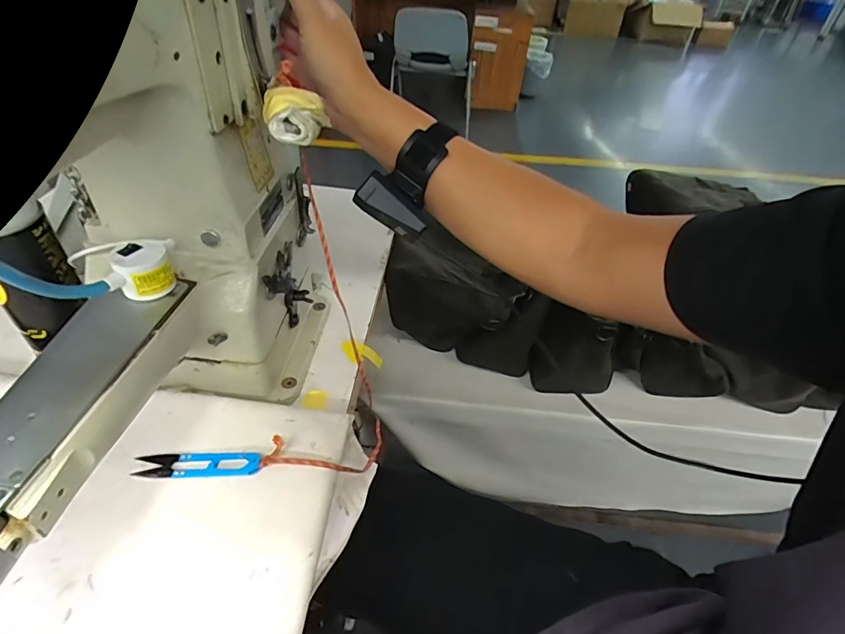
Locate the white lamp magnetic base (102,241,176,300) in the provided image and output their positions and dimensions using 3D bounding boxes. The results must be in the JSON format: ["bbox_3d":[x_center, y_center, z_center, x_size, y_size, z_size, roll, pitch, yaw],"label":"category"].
[{"bbox_3d":[-0.204,-0.033,0.330,0.039,0.033,0.030,-18,47,-22],"label":"white lamp magnetic base"}]

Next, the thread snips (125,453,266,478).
[{"bbox_3d":[-0.186,0.122,0.379,0.101,0.006,0.021,1,43,-3],"label":"thread snips"}]

